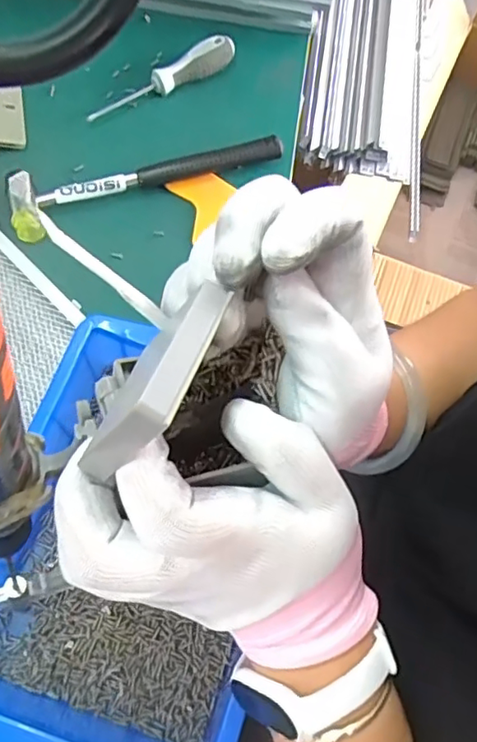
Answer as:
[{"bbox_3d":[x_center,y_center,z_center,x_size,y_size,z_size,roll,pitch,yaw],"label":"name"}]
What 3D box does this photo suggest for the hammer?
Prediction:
[{"bbox_3d":[-0.084,-0.178,0.516,0.240,0.021,0.064,-19,71,-9],"label":"hammer"}]

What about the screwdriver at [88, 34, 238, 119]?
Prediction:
[{"bbox_3d":[-0.070,-0.275,0.550,0.156,0.035,0.020,-30,73,-12],"label":"screwdriver"}]

